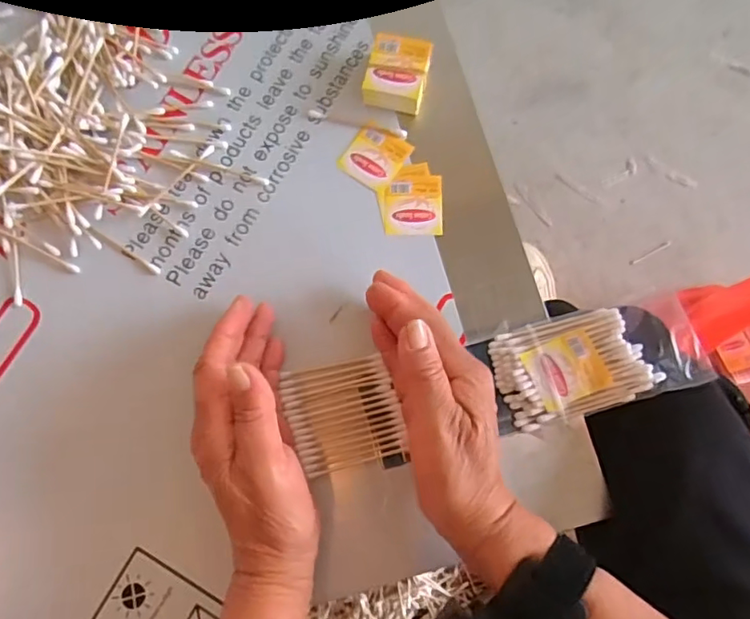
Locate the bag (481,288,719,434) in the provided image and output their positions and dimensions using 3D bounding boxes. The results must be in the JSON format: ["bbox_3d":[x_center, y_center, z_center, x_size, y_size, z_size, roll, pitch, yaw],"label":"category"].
[{"bbox_3d":[0.137,0.031,0.341,0.118,0.032,0.062,-16,80,-4],"label":"bag"}]

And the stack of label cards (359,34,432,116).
[{"bbox_3d":[0.015,-0.163,0.384,0.041,0.024,0.048,13,79,1],"label":"stack of label cards"}]

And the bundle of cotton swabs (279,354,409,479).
[{"bbox_3d":[-0.021,0.066,0.347,0.066,0.006,0.066,-15,80,-4],"label":"bundle of cotton swabs"}]

